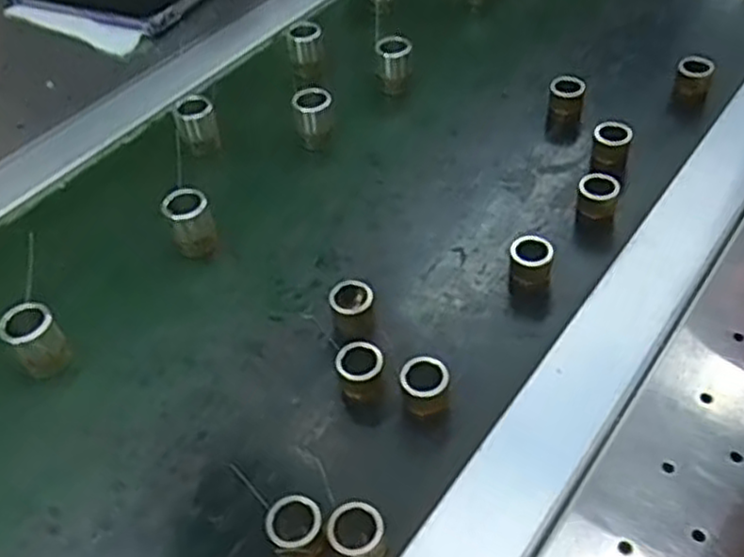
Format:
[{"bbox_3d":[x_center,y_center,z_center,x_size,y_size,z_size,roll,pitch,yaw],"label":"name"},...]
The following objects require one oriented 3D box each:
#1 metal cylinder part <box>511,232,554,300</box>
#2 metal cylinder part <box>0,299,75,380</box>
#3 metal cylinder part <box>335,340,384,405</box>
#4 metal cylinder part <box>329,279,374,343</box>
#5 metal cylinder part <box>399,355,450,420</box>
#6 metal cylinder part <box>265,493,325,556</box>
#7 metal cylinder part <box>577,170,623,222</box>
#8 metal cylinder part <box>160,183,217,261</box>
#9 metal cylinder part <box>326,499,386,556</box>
[{"bbox_3d":[0.078,-0.006,0.367,0.020,0.024,0.022,9,47,13],"label":"metal cylinder part"},{"bbox_3d":[-0.156,0.029,0.349,0.024,0.033,0.021,-31,51,-23],"label":"metal cylinder part"},{"bbox_3d":[-0.005,0.043,0.328,0.019,0.022,0.021,-5,46,1],"label":"metal cylinder part"},{"bbox_3d":[-0.009,0.015,0.353,0.020,0.021,0.018,-10,46,-4],"label":"metal cylinder part"},{"bbox_3d":[0.023,0.047,0.321,0.019,0.020,0.019,-3,46,3],"label":"metal cylinder part"},{"bbox_3d":[-0.028,0.095,0.281,0.020,0.020,0.021,-3,46,3],"label":"metal cylinder part"},{"bbox_3d":[0.121,-0.043,0.401,0.020,0.024,0.021,6,47,11],"label":"metal cylinder part"},{"bbox_3d":[-0.096,-0.028,0.399,0.022,0.038,0.019,-15,47,-10],"label":"metal cylinder part"},{"bbox_3d":[-0.006,0.097,0.277,0.019,0.018,0.021,-25,49,-18],"label":"metal cylinder part"}]

